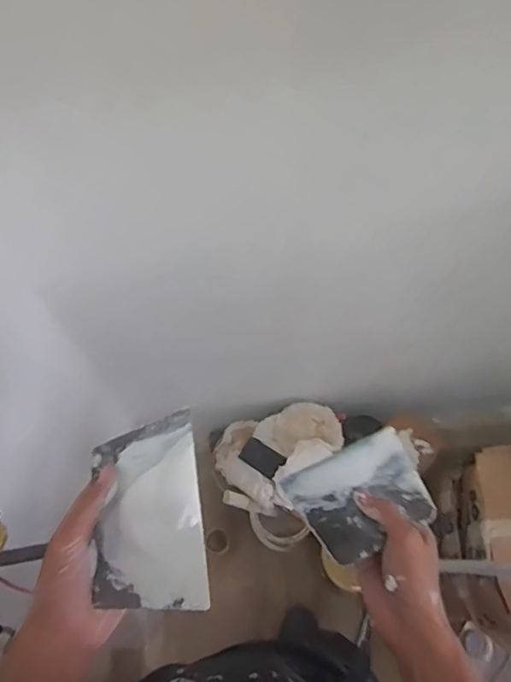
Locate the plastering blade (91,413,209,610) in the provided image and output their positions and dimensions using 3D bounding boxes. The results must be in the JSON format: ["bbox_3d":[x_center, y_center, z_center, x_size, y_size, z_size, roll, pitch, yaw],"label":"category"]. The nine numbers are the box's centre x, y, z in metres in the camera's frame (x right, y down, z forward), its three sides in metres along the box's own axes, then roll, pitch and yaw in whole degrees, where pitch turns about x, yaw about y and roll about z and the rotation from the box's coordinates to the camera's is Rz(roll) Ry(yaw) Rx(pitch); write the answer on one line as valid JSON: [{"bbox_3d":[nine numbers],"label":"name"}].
[{"bbox_3d":[-0.081,0.128,0.402,0.091,0.008,0.135,-21,61,16],"label":"plastering blade"}]

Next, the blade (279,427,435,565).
[{"bbox_3d":[0.102,0.147,0.510,0.123,0.020,0.093,-24,64,-9],"label":"blade"}]

